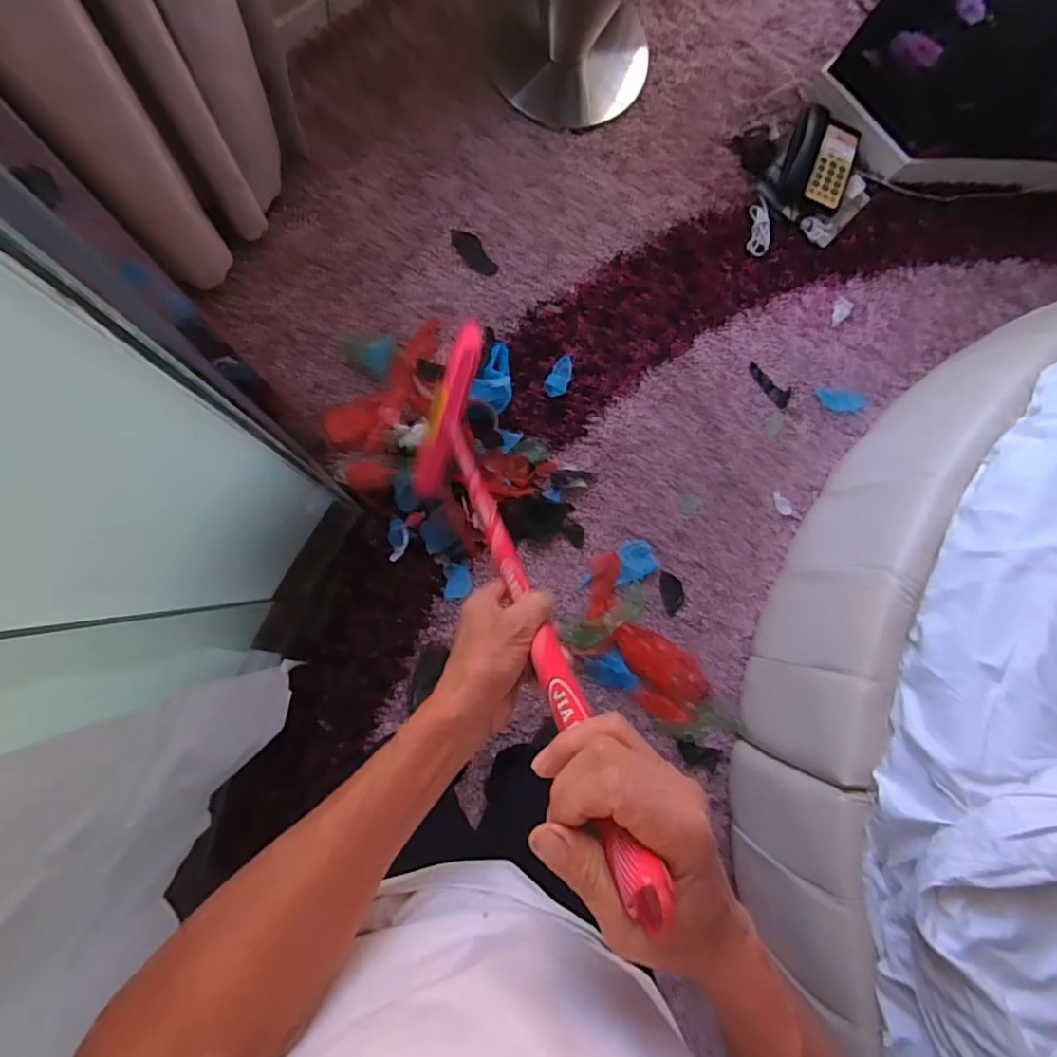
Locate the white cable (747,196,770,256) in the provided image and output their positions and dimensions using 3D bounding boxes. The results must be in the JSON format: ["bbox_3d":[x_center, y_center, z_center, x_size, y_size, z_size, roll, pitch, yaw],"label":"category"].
[{"bbox_3d":[0.542,-0.710,1.349,0.051,0.021,0.138,5,85,-7],"label":"white cable"}]

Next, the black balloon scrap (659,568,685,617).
[{"bbox_3d":[0.317,0.142,1.265,0.056,0.005,0.097,-9,88,-11],"label":"black balloon scrap"}]

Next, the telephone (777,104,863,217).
[{"bbox_3d":[0.674,-0.852,1.331,0.160,0.082,0.231,21,83,-6],"label":"telephone"}]

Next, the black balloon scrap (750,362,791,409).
[{"bbox_3d":[0.558,-0.333,1.331,0.127,0.009,0.046,42,83,-1],"label":"black balloon scrap"}]

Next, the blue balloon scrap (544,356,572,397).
[{"bbox_3d":[0.068,-0.333,1.255,0.048,0.021,0.100,19,83,-6],"label":"blue balloon scrap"}]

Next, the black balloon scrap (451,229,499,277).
[{"bbox_3d":[-0.121,-0.600,1.250,0.053,0.005,0.126,-37,91,-9],"label":"black balloon scrap"}]

